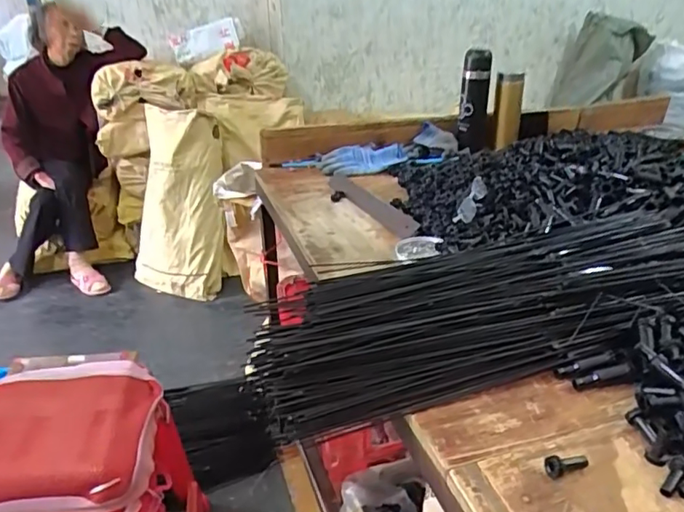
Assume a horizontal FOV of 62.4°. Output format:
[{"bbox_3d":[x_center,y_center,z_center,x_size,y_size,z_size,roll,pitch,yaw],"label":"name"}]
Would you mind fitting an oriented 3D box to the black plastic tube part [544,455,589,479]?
[{"bbox_3d":[0.198,0.183,0.499,0.044,0.013,0.017,-11,29,-20],"label":"black plastic tube part"}]

